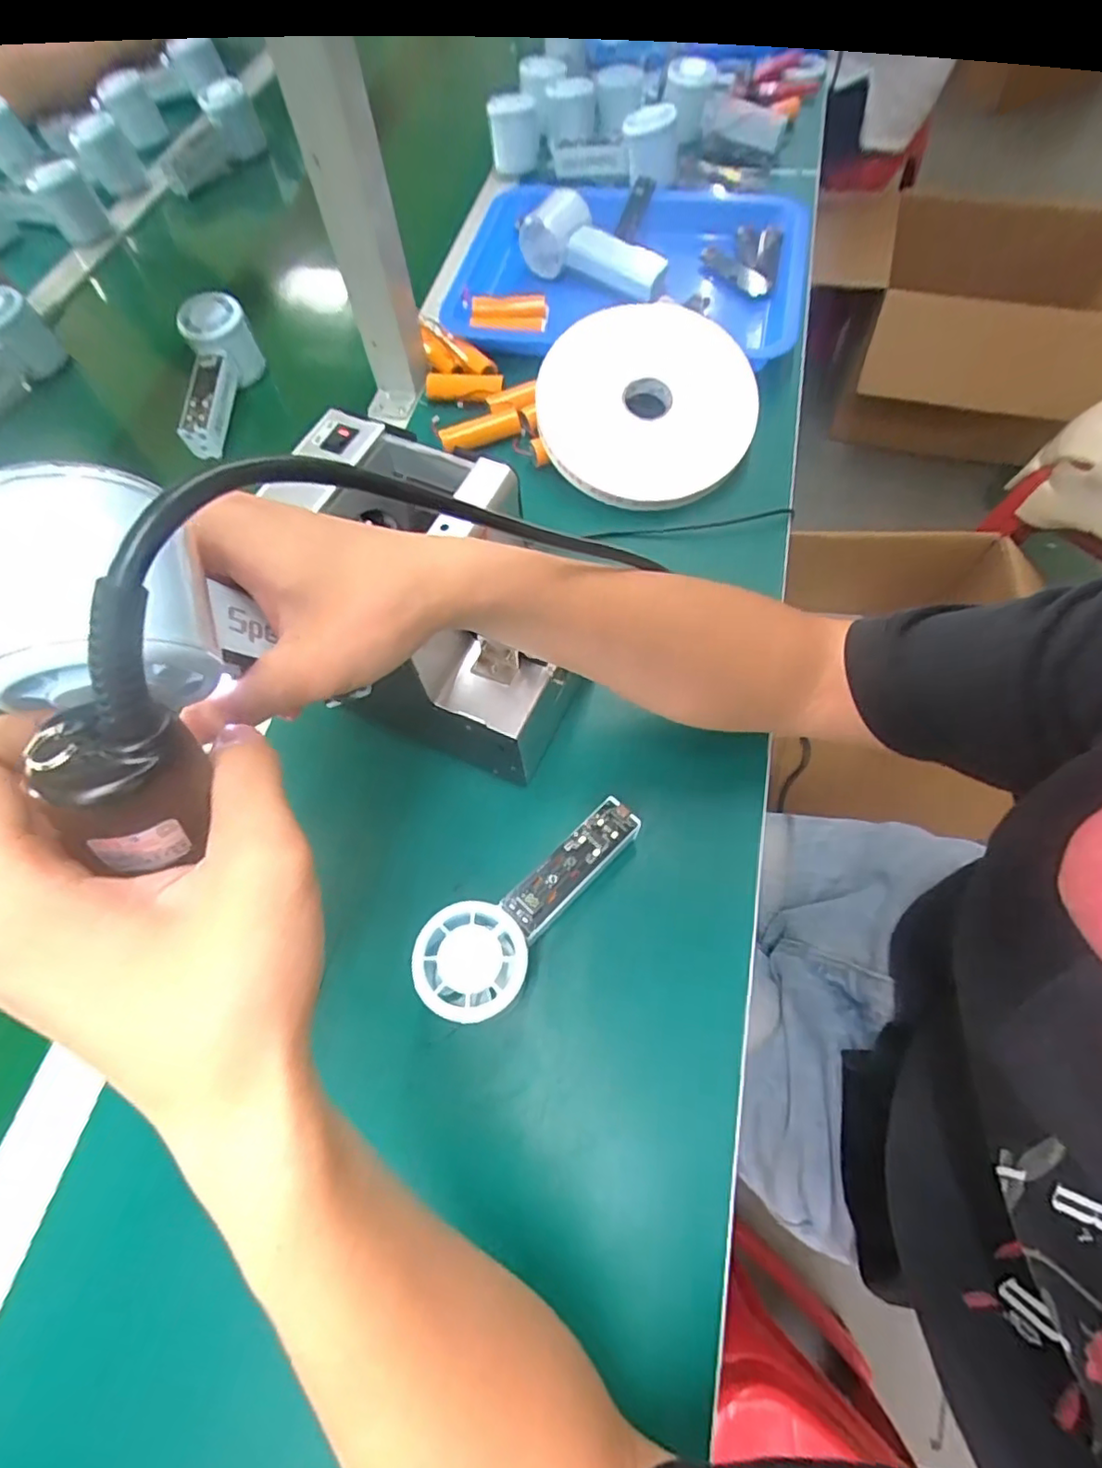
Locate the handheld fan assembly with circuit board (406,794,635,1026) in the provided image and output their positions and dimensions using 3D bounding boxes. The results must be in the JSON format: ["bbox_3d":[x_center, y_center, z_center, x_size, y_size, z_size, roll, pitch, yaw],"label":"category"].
[{"bbox_3d":[-0.008,0.089,0.333,0.053,0.028,0.146,41,73,19],"label":"handheld fan assembly with circuit board"}]

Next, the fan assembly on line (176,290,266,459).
[{"bbox_3d":[-0.305,-0.330,0.557,0.059,0.059,0.138,-6,65,0],"label":"fan assembly on line"}]

